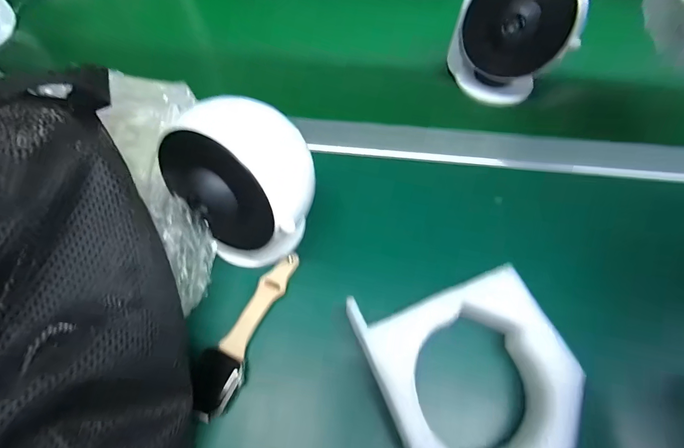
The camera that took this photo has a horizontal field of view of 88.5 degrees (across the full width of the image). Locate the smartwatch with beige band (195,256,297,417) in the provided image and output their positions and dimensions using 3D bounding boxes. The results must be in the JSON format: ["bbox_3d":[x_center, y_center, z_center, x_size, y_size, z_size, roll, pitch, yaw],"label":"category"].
[{"bbox_3d":[-0.072,0.077,0.266,0.031,0.010,0.128,20,64,11],"label":"smartwatch with beige band"}]

